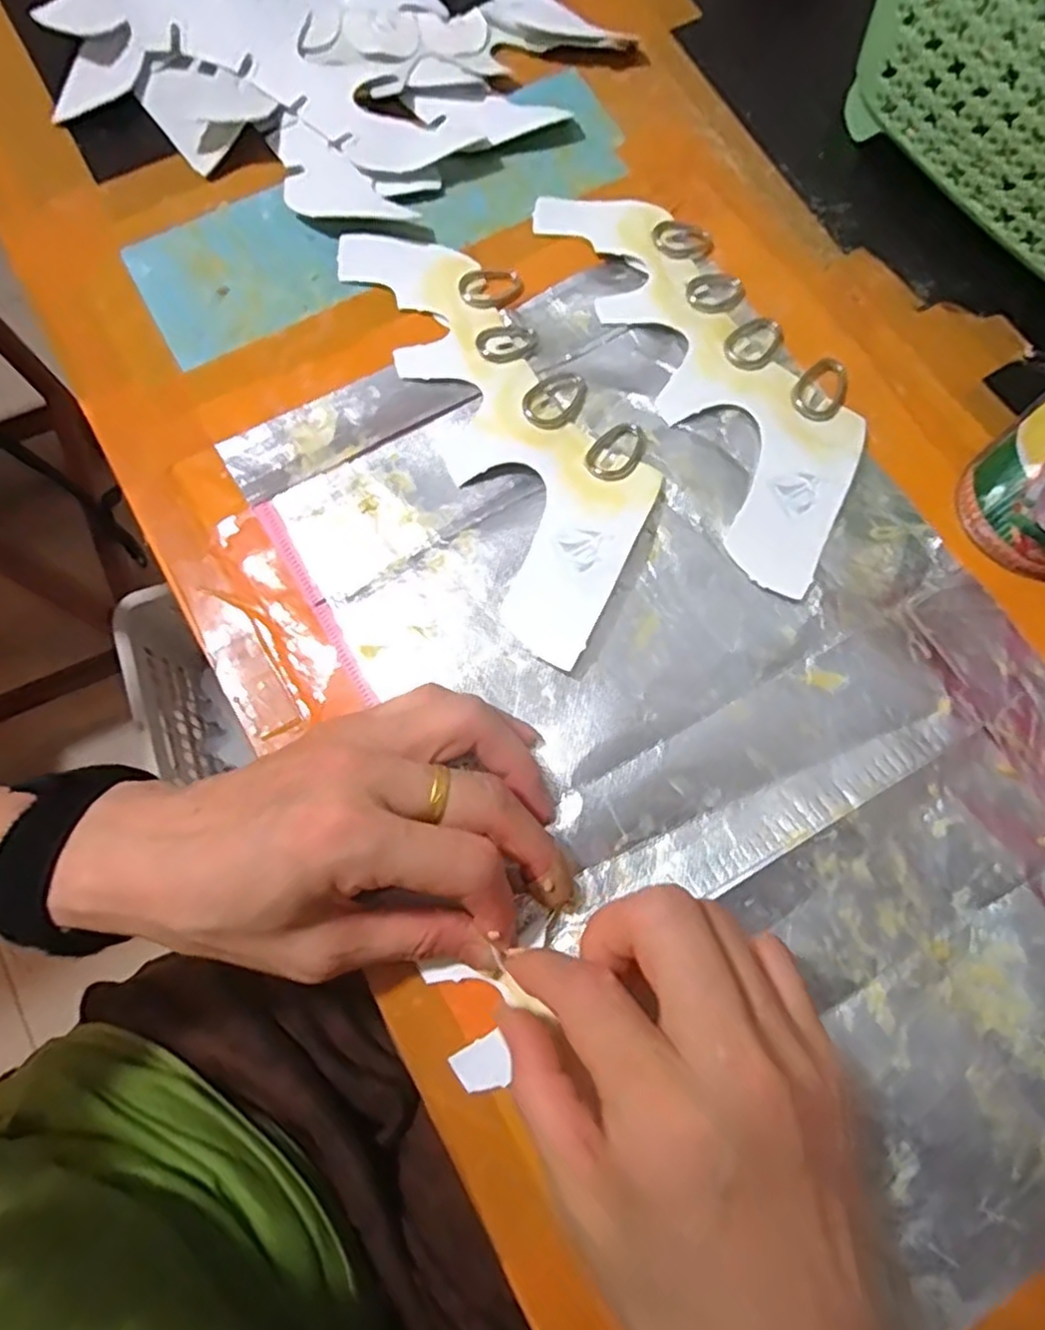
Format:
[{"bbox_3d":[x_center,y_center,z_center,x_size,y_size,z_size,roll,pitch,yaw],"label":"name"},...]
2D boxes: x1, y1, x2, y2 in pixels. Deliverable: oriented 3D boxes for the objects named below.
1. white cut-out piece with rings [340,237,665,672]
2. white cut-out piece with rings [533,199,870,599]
[{"bbox_3d":[-0.002,-0.106,0.295,0.078,0.008,0.206,-23,75,-7],"label":"white cut-out piece with rings"},{"bbox_3d":[0.086,-0.134,0.307,0.079,0.005,0.208,-25,76,-7],"label":"white cut-out piece with rings"}]

